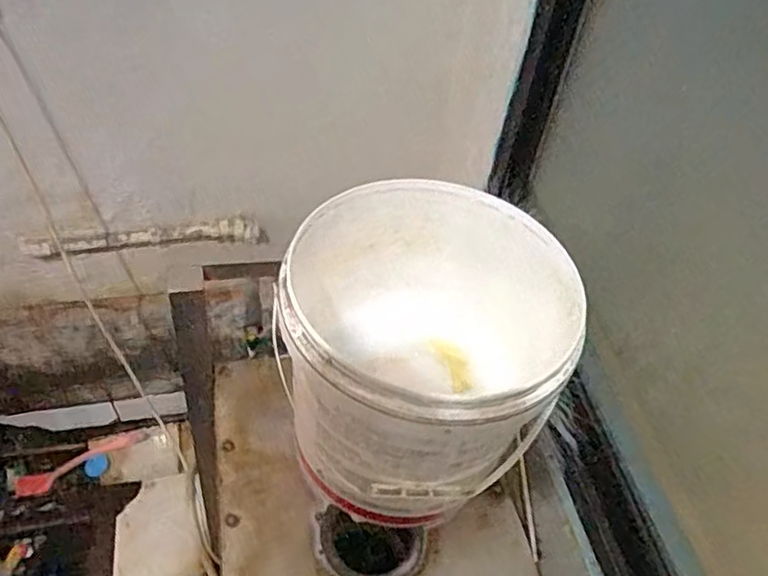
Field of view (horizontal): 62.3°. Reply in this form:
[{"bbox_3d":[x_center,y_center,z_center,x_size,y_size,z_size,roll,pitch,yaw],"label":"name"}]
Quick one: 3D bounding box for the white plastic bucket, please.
[{"bbox_3d":[0.025,0.090,0.756,0.277,0.306,0.302,3,49,-4],"label":"white plastic bucket"}]

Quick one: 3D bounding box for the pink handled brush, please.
[{"bbox_3d":[-0.781,0.452,1.636,0.358,0.053,0.046,-26,53,2],"label":"pink handled brush"}]

